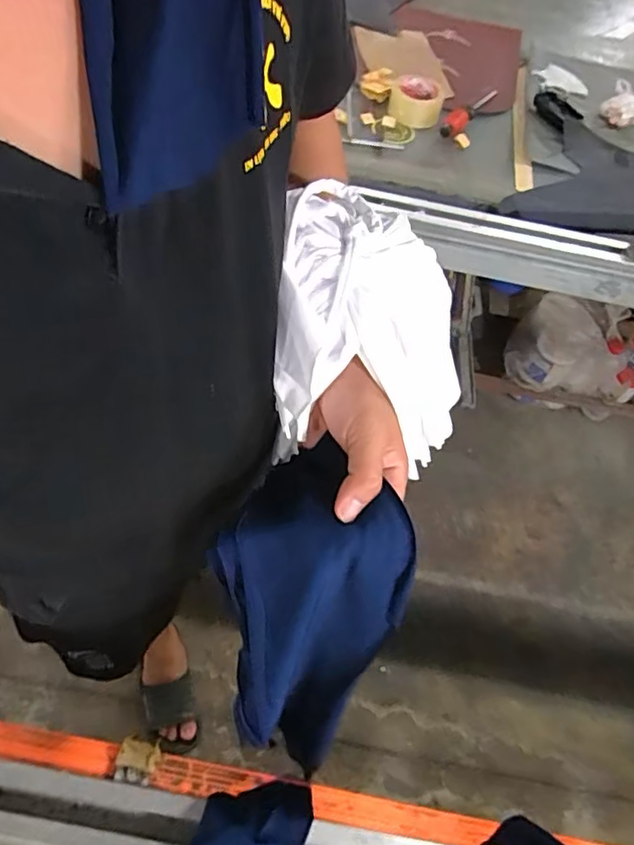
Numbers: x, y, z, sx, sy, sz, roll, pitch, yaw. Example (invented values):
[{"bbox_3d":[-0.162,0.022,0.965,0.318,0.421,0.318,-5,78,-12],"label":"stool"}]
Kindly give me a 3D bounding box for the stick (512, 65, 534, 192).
[{"bbox_3d":[0.403,-0.591,1.100,0.030,0.015,0.408,11,58,-1],"label":"stick"}]

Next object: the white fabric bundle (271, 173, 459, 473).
[{"bbox_3d":[0.041,-0.060,0.397,0.131,0.136,0.128,7,58,2],"label":"white fabric bundle"}]

